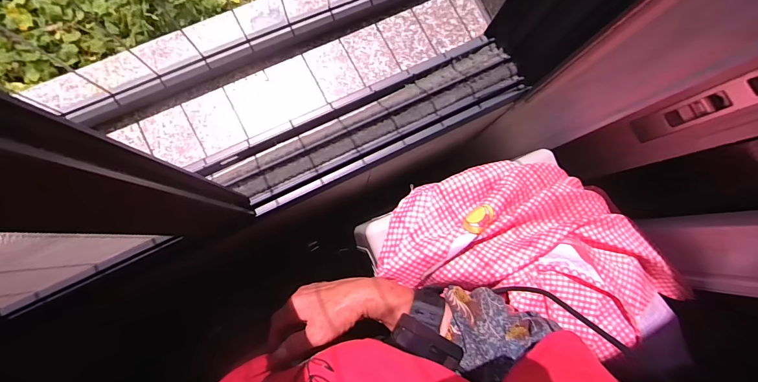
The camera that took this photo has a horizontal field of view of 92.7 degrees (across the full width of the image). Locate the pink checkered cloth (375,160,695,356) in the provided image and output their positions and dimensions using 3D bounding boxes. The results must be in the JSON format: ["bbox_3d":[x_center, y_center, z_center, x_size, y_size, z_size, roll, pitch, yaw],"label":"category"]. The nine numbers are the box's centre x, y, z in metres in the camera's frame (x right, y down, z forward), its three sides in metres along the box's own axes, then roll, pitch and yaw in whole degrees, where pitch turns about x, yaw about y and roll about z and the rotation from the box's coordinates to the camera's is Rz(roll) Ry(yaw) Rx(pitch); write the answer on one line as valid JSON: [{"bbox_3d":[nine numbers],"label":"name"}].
[{"bbox_3d":[0.186,0.060,0.420,0.328,0.041,0.185,21,82,-1],"label":"pink checkered cloth"}]

